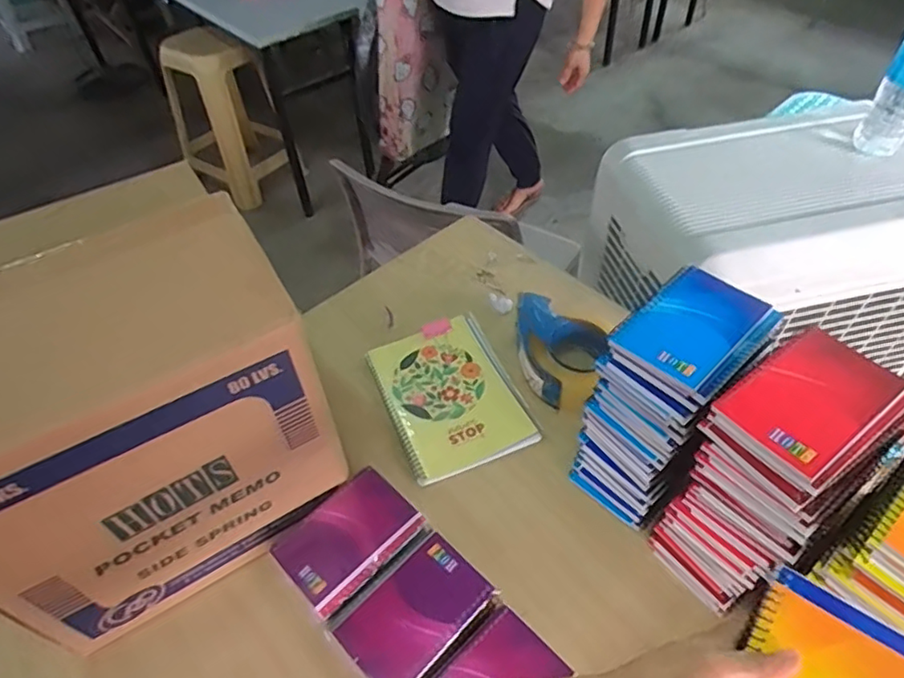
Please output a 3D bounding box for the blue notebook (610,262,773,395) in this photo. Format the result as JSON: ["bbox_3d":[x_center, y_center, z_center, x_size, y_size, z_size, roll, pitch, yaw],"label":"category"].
[{"bbox_3d":[0.207,-0.014,0.512,0.124,0.015,0.083,-38,56,-25],"label":"blue notebook"}]

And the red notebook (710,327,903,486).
[{"bbox_3d":[0.262,0.042,0.433,0.118,0.007,0.082,-32,52,-19],"label":"red notebook"}]

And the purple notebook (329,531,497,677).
[{"bbox_3d":[-0.034,0.242,0.530,0.126,0.016,0.088,-37,55,-27],"label":"purple notebook"}]

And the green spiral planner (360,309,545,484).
[{"bbox_3d":[-0.005,0.063,0.747,0.161,0.013,0.216,-17,48,-12],"label":"green spiral planner"}]

